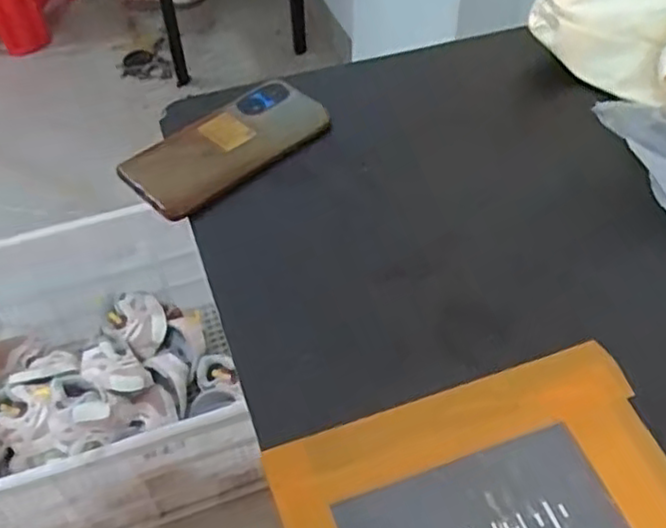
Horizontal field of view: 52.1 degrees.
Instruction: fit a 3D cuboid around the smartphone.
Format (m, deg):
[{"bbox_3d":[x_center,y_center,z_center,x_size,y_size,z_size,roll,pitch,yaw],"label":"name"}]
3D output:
[{"bbox_3d":[-0.082,-0.093,0.537,0.157,0.015,0.073,-38,66,-24],"label":"smartphone"}]

